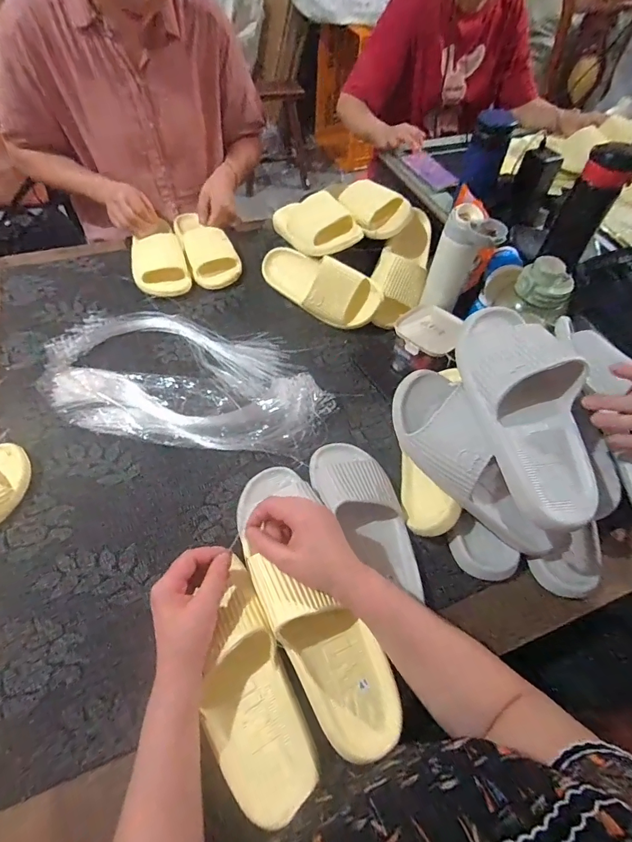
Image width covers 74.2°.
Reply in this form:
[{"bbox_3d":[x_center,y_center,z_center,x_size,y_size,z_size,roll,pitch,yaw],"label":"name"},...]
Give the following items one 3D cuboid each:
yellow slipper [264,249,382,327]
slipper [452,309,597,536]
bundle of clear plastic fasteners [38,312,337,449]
[{"bbox_3d":[-0.003,-0.255,0.784,0.249,0.107,0.055,30,20,20],"label":"yellow slipper"},{"bbox_3d":[0.239,-0.024,0.468,0.111,0.065,0.268,-5,56,-7],"label":"slipper"},{"bbox_3d":[-0.211,-0.077,0.688,0.467,0.027,0.253,11,56,3],"label":"bundle of clear plastic fasteners"}]

